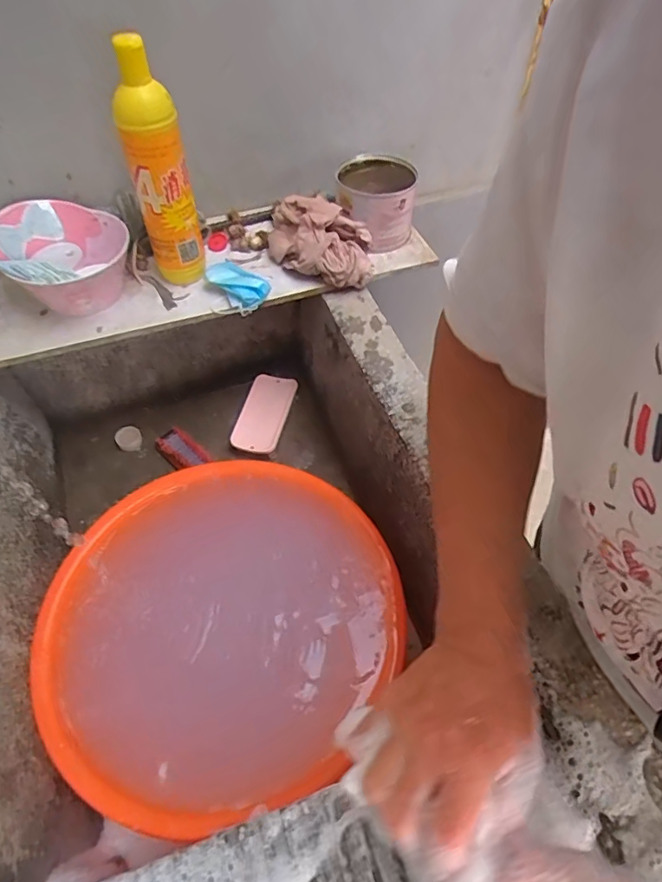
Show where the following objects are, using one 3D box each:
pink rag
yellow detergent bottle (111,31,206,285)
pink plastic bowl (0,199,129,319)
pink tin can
[{"bbox_3d":[-0.014,-0.234,0.646,0.115,0.089,0.092,-9,54,-4],"label":"pink rag"},{"bbox_3d":[-0.180,-0.281,0.560,0.060,0.239,0.075,-17,55,-10],"label":"yellow detergent bottle"},{"bbox_3d":[-0.294,-0.199,0.601,0.133,0.089,0.126,-1,54,2],"label":"pink plastic bowl"},{"bbox_3d":[0.058,-0.302,0.682,0.096,0.075,0.109,-3,54,0],"label":"pink tin can"}]

